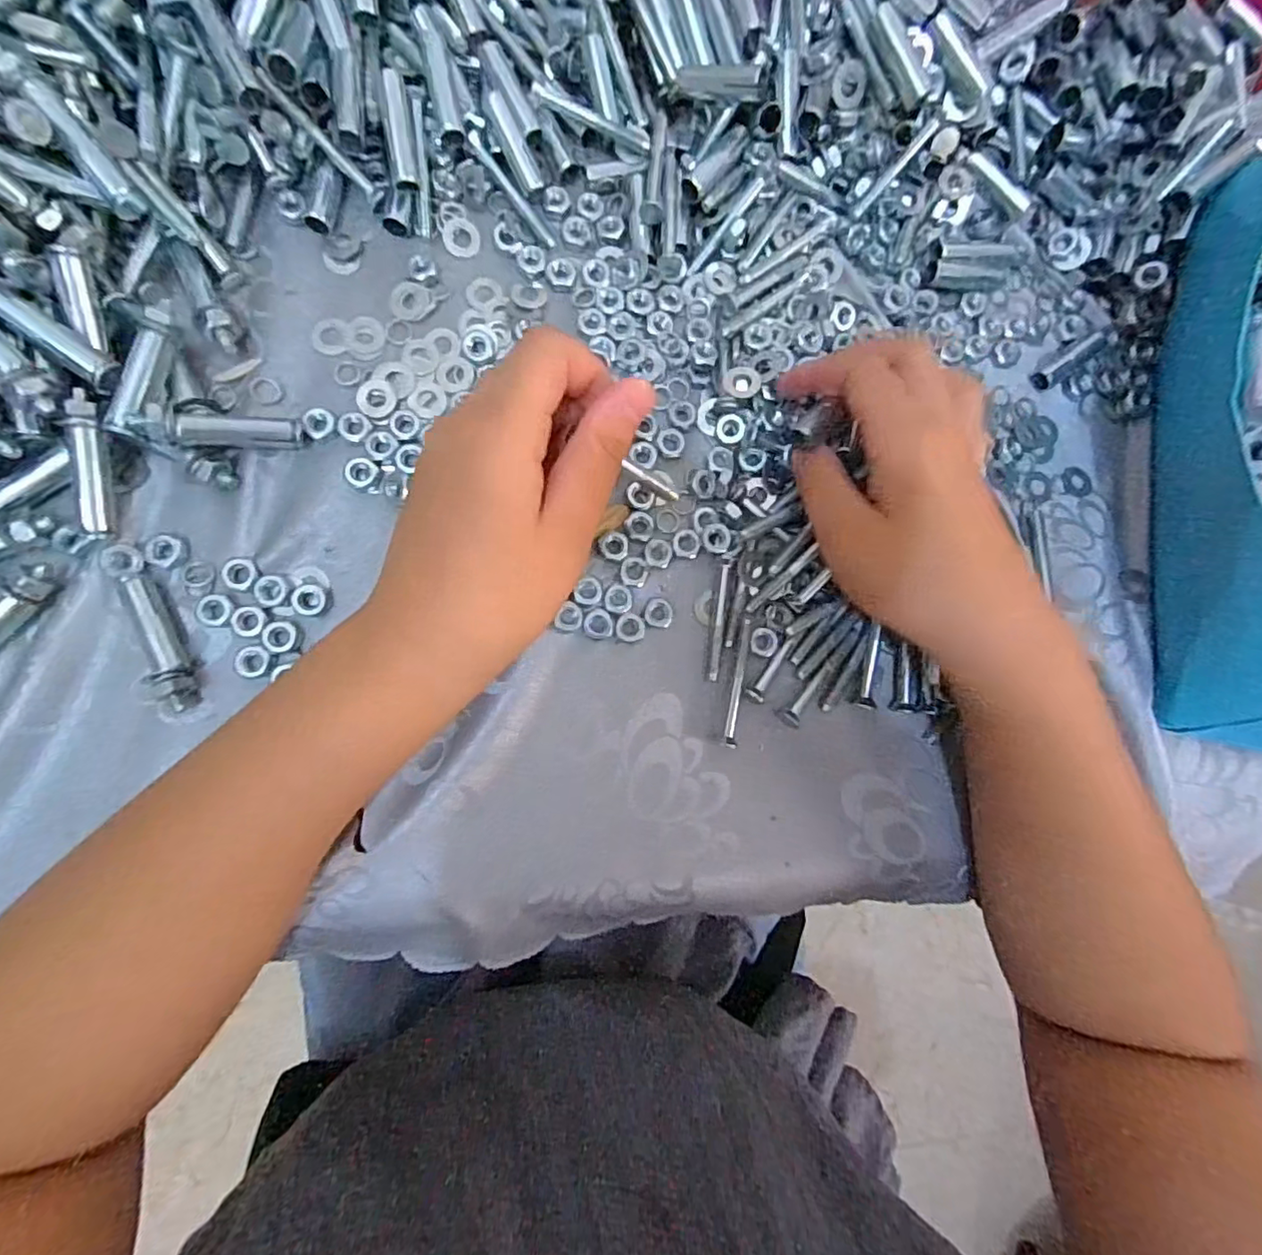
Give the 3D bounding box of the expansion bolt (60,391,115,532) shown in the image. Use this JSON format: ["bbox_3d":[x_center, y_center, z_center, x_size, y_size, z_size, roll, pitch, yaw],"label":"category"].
[{"bbox_3d":[-0.204,-0.062,0.221,0.009,0.010,0.052,-1,100,-8],"label":"expansion bolt"}]

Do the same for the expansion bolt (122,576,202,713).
[{"bbox_3d":[-0.185,0.007,0.226,0.014,0.012,0.055,-29,89,-9],"label":"expansion bolt"}]

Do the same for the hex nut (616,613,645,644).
[{"bbox_3d":[0.000,0.000,0.257,0.012,0.005,0.012,-11,87,-8],"label":"hex nut"}]

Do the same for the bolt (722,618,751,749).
[{"bbox_3d":[0.048,0.025,0.261,0.007,0.009,0.056,12,84,-6],"label":"bolt"}]

